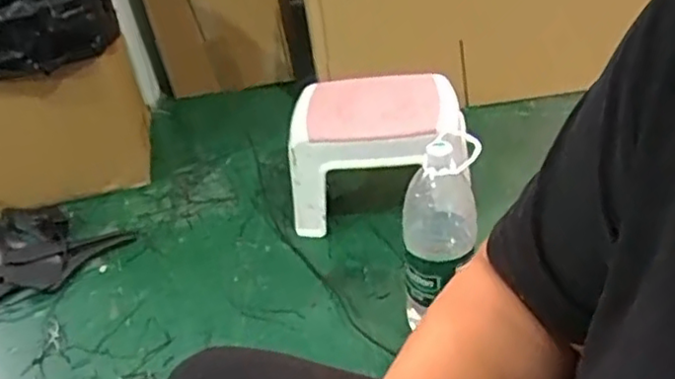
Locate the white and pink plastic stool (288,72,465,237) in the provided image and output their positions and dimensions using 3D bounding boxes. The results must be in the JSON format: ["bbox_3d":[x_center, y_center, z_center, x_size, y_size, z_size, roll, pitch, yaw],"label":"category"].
[{"bbox_3d":[0.066,-0.061,1.243,0.311,0.226,0.190,-9,37,2],"label":"white and pink plastic stool"}]

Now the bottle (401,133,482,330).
[{"bbox_3d":[0.144,0.080,0.947,0.100,0.329,0.096,-2,38,11],"label":"bottle"}]

